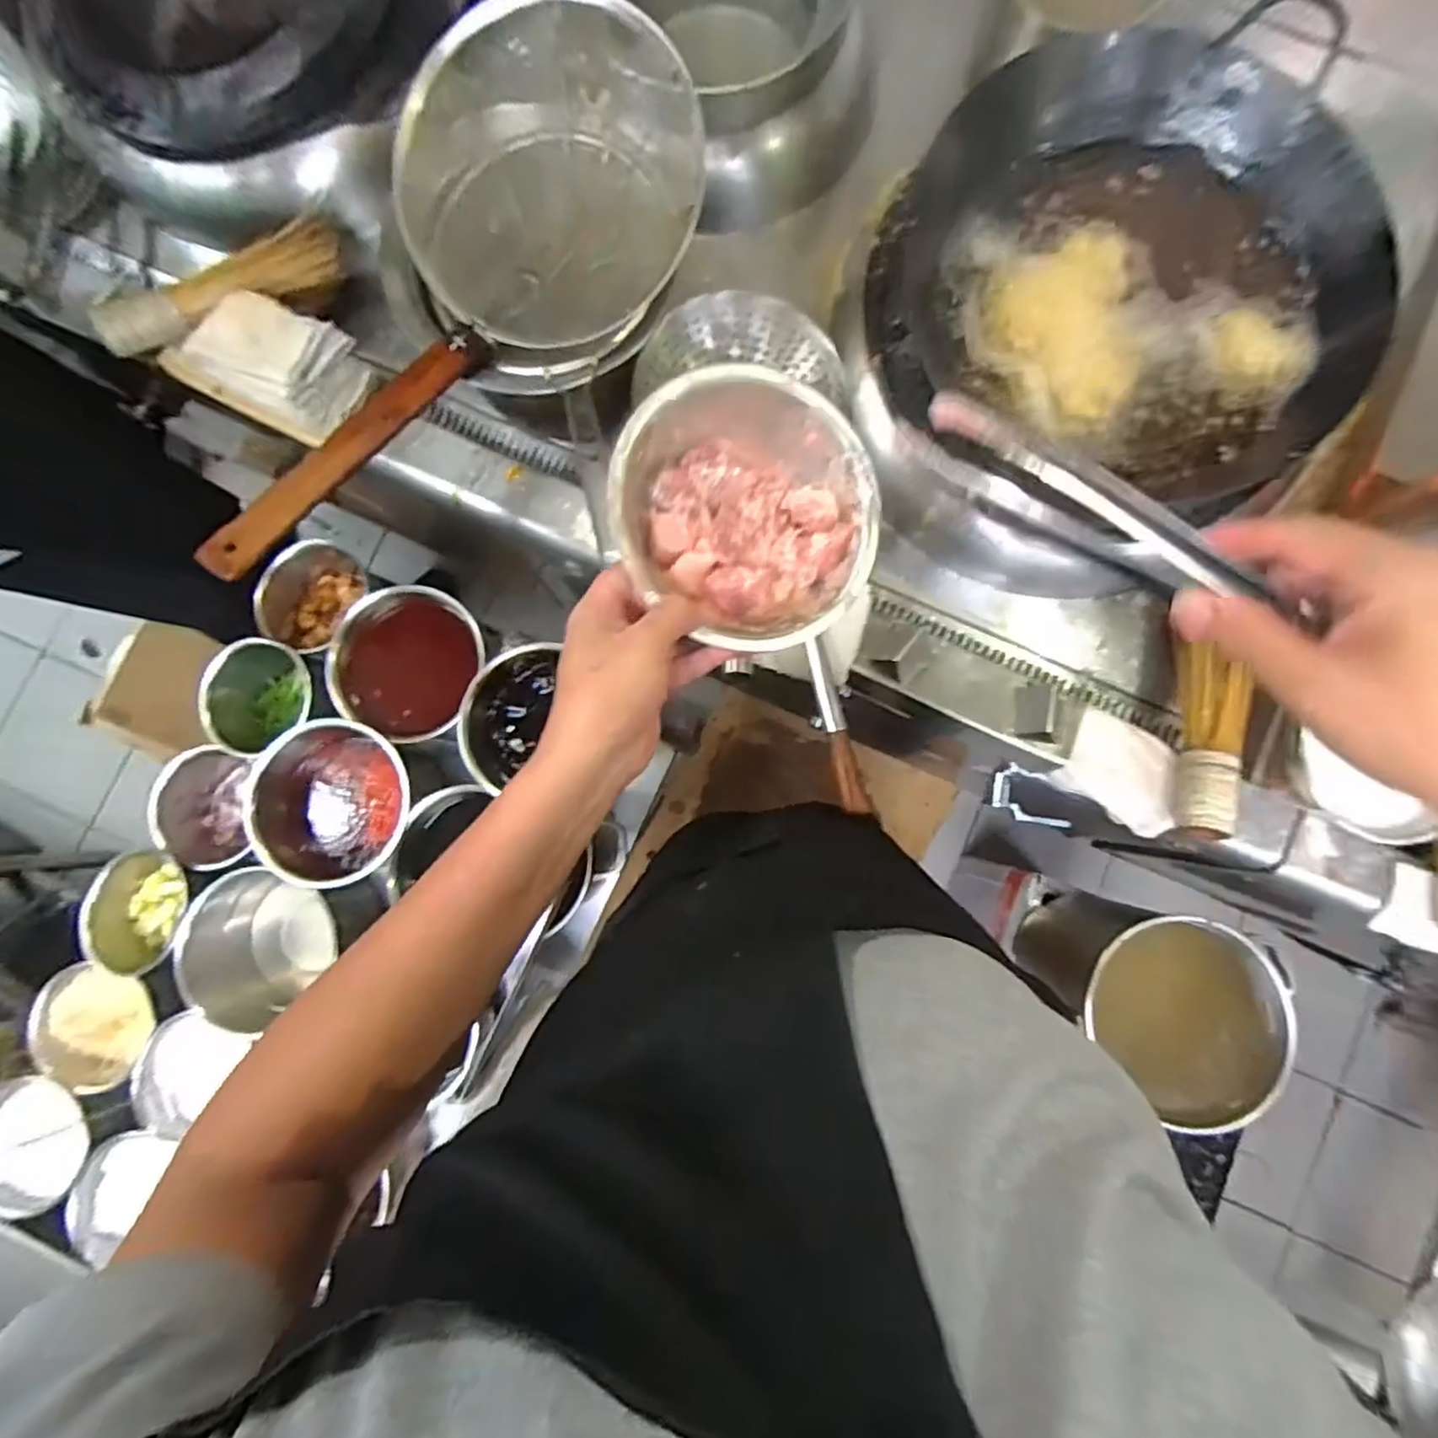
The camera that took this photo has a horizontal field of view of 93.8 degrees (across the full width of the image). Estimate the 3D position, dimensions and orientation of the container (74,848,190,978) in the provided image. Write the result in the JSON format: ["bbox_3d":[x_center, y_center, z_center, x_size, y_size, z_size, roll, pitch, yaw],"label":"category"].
[{"bbox_3d":[-0.577,0.192,0.683,0.097,0.051,0.118,-12,83,-1],"label":"container"}]

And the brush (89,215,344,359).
[{"bbox_3d":[-0.549,-0.487,0.749,0.105,0.053,0.273,45,69,5],"label":"brush"}]

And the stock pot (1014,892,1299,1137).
[{"bbox_3d":[0.603,0.386,0.967,0.224,0.265,0.237,0,83,0],"label":"stock pot"}]

